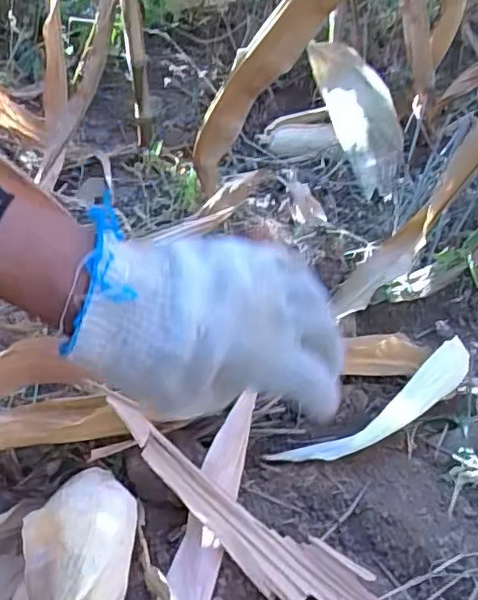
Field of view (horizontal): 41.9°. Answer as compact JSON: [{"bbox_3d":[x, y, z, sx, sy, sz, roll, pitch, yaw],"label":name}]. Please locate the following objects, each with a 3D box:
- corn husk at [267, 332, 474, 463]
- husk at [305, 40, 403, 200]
[{"bbox_3d":[0.133,0.111,0.600,0.214,0.020,0.047,-33,51,1],"label":"corn husk"},{"bbox_3d":[0.120,-0.190,0.629,0.035,0.072,0.172,-19,79,-17],"label":"husk"}]

